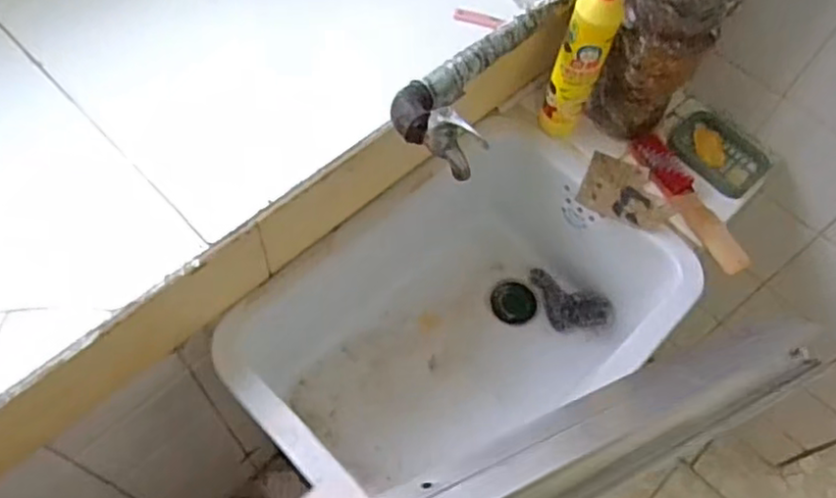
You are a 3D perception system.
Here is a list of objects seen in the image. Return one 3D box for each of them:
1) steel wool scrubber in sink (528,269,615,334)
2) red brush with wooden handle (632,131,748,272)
[{"bbox_3d":[0.212,0.082,0.989,0.128,0.023,0.070,29,96,13],"label":"steel wool scrubber in sink"},{"bbox_3d":[0.344,-0.062,0.863,0.041,0.029,0.208,-20,63,-15],"label":"red brush with wooden handle"}]

